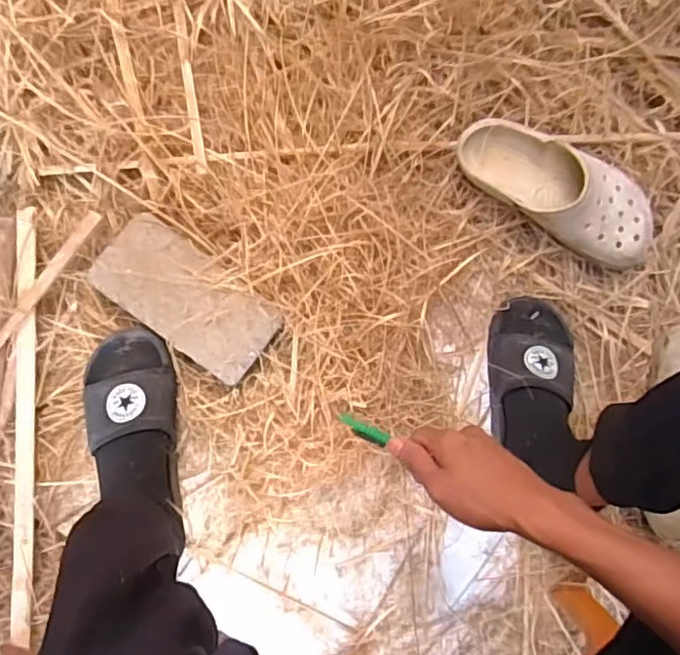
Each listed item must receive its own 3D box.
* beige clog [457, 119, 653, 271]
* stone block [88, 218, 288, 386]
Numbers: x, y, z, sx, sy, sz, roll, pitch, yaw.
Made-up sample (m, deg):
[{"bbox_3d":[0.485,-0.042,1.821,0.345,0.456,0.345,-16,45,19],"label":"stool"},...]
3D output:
[{"bbox_3d":[0.259,-0.161,0.719,0.256,0.073,0.108,22,82,-3],"label":"beige clog"},{"bbox_3d":[-0.176,-0.034,0.687,0.207,0.031,0.104,37,86,-3],"label":"stone block"}]

